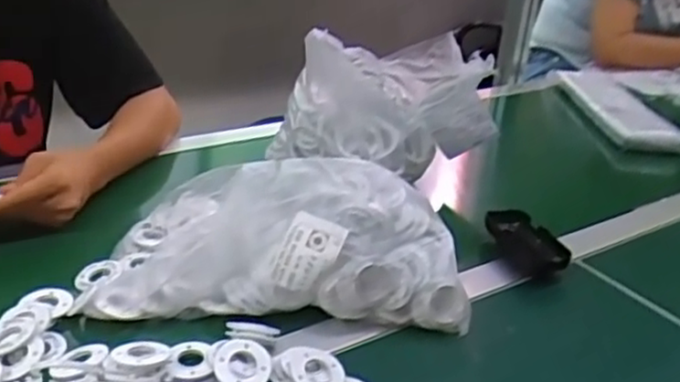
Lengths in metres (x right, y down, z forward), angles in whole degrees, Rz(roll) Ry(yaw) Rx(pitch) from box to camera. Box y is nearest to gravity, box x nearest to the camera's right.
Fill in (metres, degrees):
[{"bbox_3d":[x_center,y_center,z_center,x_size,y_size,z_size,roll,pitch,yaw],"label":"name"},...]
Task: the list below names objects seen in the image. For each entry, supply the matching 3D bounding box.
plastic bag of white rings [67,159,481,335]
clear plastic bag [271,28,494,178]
[{"bbox_3d":[-0.048,0.030,0.674,0.327,0.092,0.200,6,26,2],"label":"plastic bag of white rings"},{"bbox_3d":[0.059,-0.108,0.844,0.253,0.150,0.121,-4,28,-19],"label":"clear plastic bag"}]

